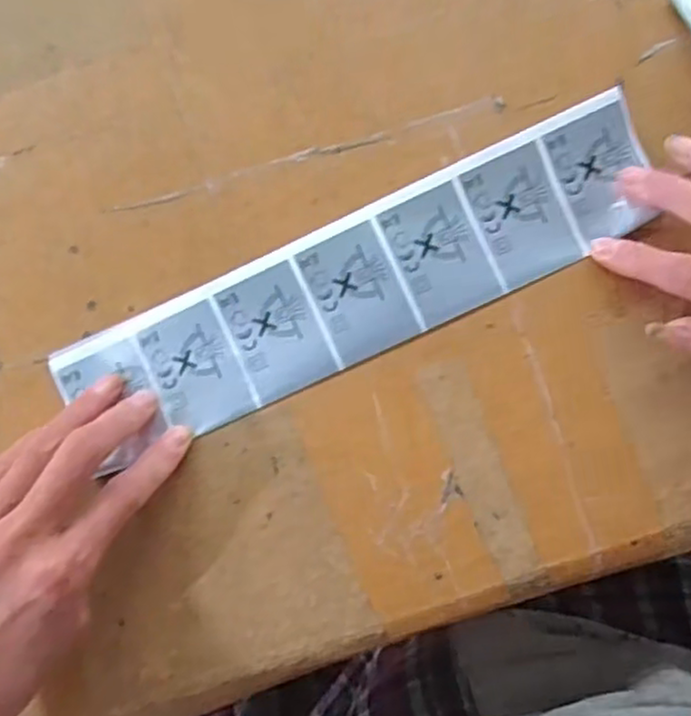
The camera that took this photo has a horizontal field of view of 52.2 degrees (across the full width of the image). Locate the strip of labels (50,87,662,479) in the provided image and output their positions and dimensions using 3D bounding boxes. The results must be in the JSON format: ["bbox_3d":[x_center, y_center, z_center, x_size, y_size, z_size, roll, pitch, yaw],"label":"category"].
[{"bbox_3d":[0.007,-0.034,0.331,0.282,0.010,0.066,-24,84,1],"label":"strip of labels"}]

